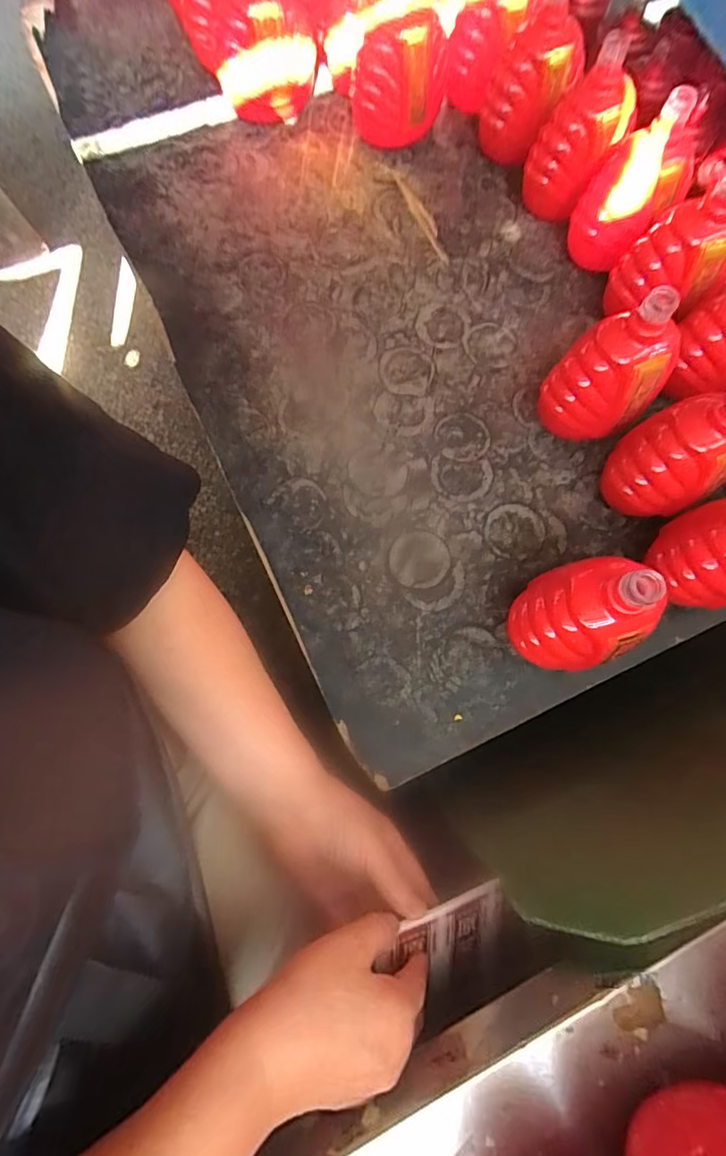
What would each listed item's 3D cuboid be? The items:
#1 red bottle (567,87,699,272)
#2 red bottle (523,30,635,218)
[{"bbox_3d":[0.288,-0.413,0.546,0.095,0.159,0.081,35,77,9],"label":"red bottle"},{"bbox_3d":[0.246,-0.500,0.567,0.093,0.145,0.081,30,76,8],"label":"red bottle"}]

